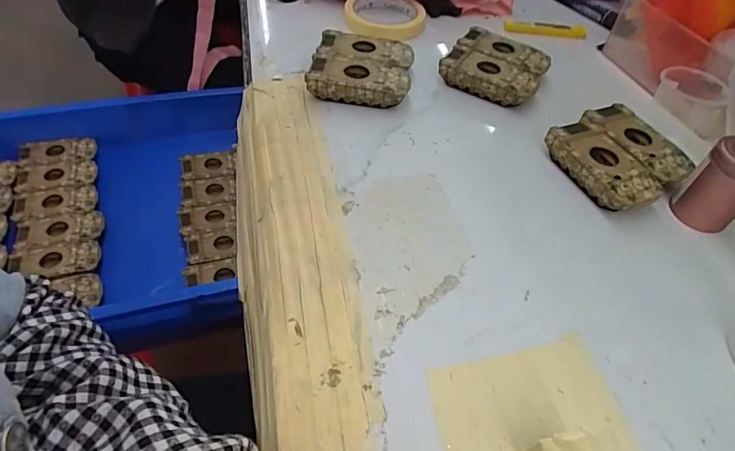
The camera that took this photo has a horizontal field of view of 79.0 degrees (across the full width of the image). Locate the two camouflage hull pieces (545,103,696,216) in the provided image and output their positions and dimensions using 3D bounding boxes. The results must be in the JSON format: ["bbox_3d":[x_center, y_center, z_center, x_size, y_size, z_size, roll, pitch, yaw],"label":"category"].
[{"bbox_3d":[0.217,-0.056,0.393,0.104,0.031,0.095,-25,56,-25],"label":"two camouflage hull pieces"}]

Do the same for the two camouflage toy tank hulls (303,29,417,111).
[{"bbox_3d":[-0.004,-0.157,0.452,0.094,0.029,0.095,10,49,3],"label":"two camouflage toy tank hulls"}]

